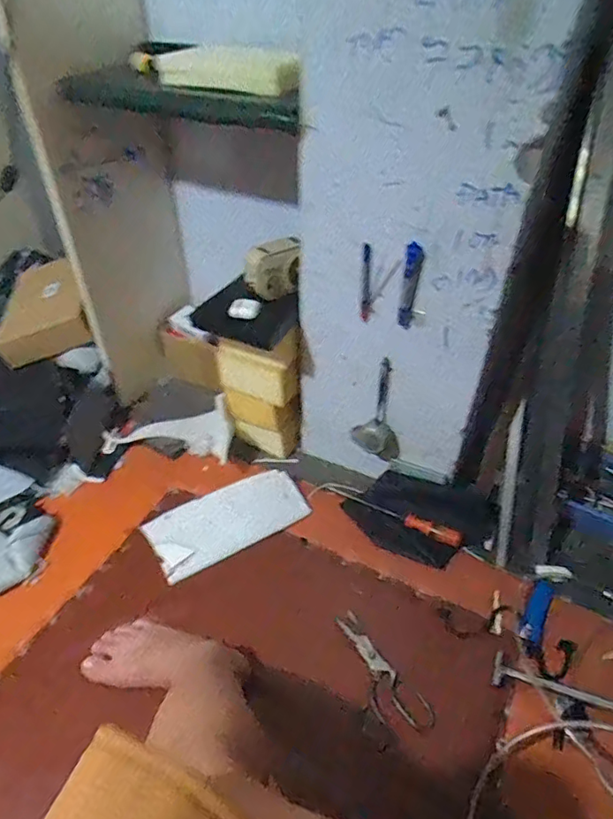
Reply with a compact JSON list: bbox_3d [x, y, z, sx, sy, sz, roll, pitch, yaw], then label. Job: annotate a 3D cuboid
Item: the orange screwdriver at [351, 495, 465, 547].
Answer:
[{"bbox_3d":[0.182,0.205,0.983,0.217,0.020,0.028,17,43,18],"label":"orange screwdriver"}]

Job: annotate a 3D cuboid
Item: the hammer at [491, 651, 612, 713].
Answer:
[{"bbox_3d":[0.367,0.412,0.768,0.181,0.014,0.048,17,42,17],"label":"hammer"}]

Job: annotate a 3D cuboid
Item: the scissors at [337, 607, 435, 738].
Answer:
[{"bbox_3d":[0.101,0.390,0.780,0.074,0.012,0.194,-25,47,-28],"label":"scissors"}]

